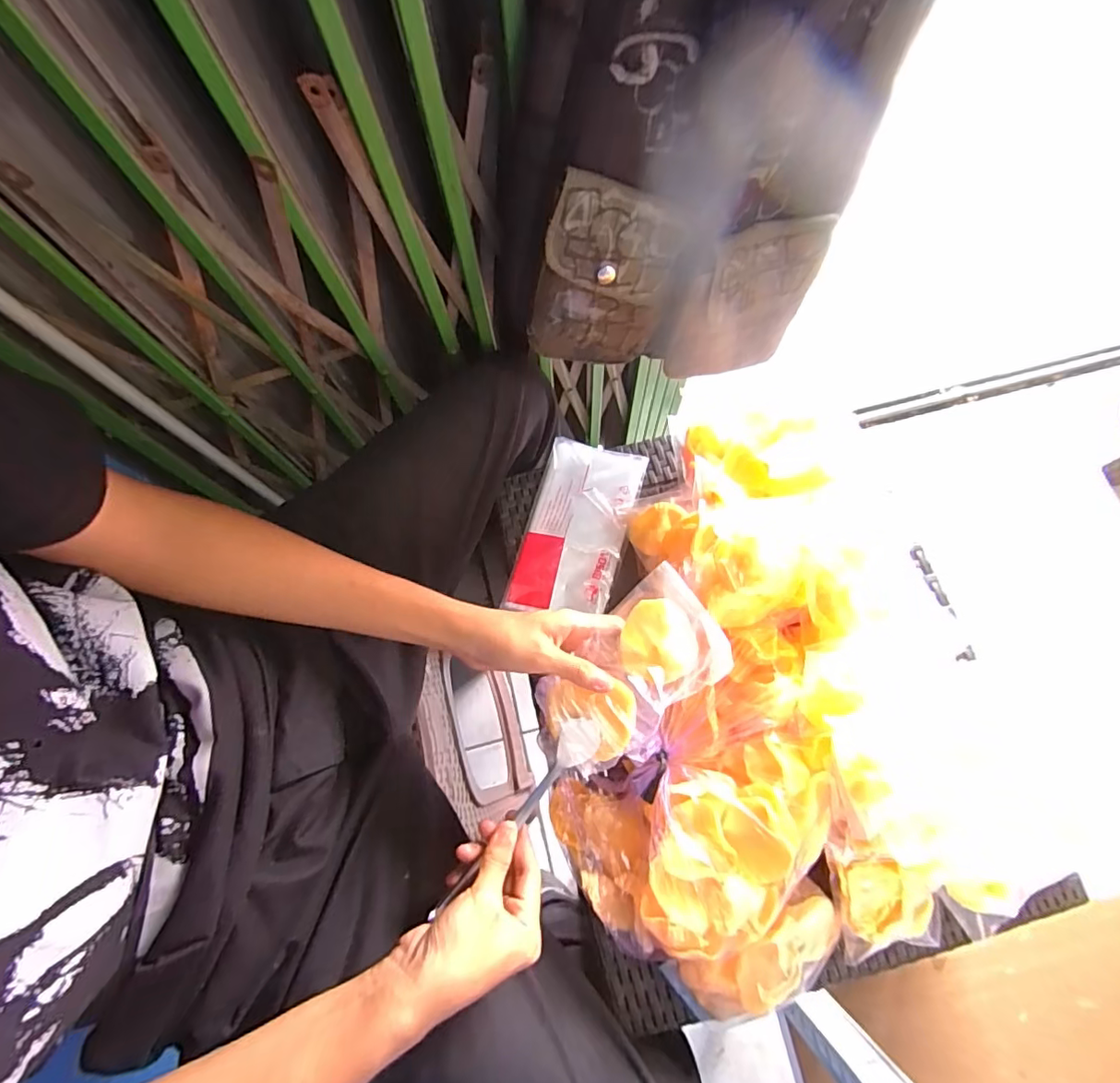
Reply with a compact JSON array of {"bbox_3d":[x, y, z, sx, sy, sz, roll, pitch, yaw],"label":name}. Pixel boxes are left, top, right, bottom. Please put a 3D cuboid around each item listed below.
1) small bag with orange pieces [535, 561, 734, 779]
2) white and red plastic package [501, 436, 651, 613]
[{"bbox_3d":[0.051,0.105,0.408,0.156,0.039,0.088,-39,75,-11],"label":"small bag with orange pieces"},{"bbox_3d":[0.019,-0.017,0.583,0.105,0.016,0.203,16,73,6],"label":"white and red plastic package"}]

